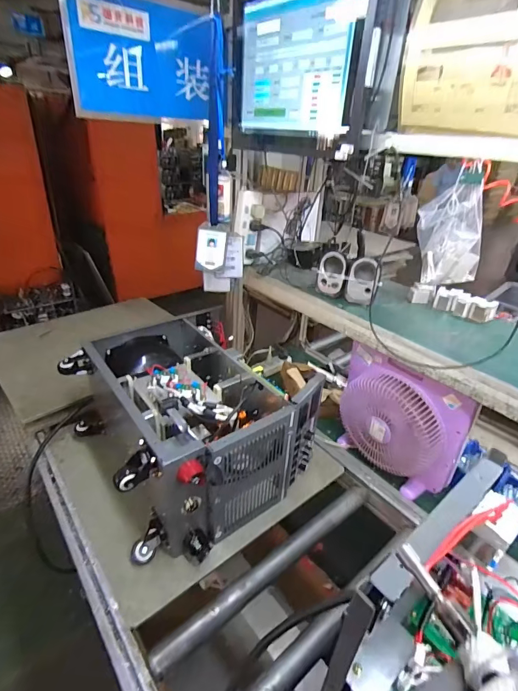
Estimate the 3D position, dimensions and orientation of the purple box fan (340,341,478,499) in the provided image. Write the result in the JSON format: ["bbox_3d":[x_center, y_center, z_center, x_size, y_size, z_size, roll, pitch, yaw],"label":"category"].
[{"bbox_3d":[0.332,0.188,0.914,0.099,0.309,0.312,-18,36,-32],"label":"purple box fan"}]

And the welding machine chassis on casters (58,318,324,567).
[{"bbox_3d":[-0.186,0.169,0.938,0.469,0.265,0.578,-22,38,-36],"label":"welding machine chassis on casters"}]

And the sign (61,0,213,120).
[{"bbox_3d":[-0.246,-0.622,0.808,0.322,0.215,0.024,-20,42,-34],"label":"sign"}]

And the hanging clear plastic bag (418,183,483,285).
[{"bbox_3d":[0.509,-0.292,0.982,0.178,0.238,0.131,18,33,24],"label":"hanging clear plastic bag"}]

